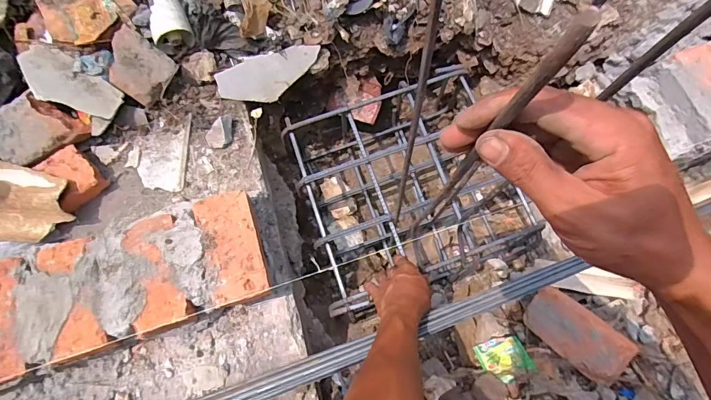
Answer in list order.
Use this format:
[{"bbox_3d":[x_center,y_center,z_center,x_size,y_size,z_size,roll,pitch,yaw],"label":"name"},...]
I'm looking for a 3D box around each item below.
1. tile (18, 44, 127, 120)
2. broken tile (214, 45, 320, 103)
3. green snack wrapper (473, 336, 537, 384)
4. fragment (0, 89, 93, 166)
[{"bbox_3d":[-0.463,-0.185,0.640,0.175,0.023,0.080,33,74,10],"label":"tile"},{"bbox_3d":[-0.150,-0.222,0.721,0.187,0.008,0.076,-23,117,-15],"label":"broken tile"},{"bbox_3d":[0.247,0.263,0.665,0.072,0.009,0.079,-28,32,5],"label":"green snack wrapper"},{"bbox_3d":[-0.499,-0.108,0.618,0.119,0.034,0.103,-42,103,-6],"label":"fragment"}]

